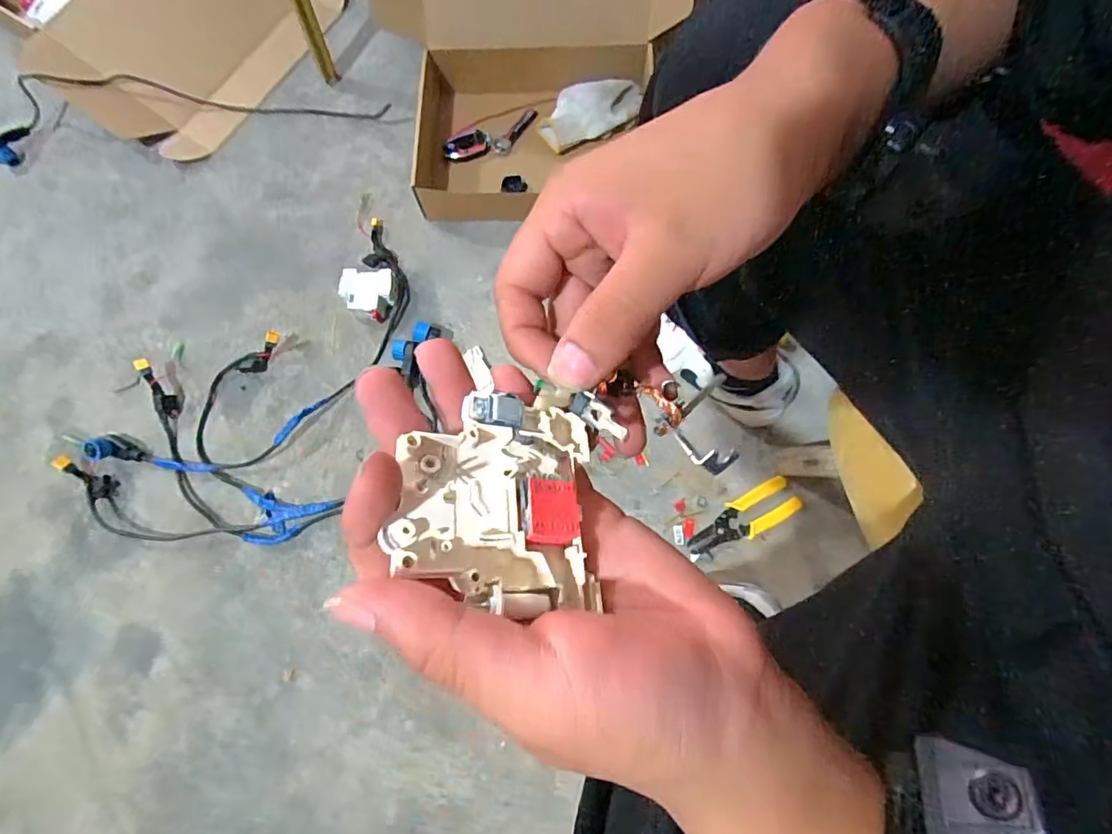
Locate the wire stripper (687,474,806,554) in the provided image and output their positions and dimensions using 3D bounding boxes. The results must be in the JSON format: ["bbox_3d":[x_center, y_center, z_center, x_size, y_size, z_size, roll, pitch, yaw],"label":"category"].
[{"bbox_3d":[0.257,0.141,0.729,0.166,0.011,0.056,-26,77,-6],"label":"wire stripper"}]

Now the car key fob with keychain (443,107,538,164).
[{"bbox_3d":[-0.104,-0.480,0.909,0.184,0.027,0.062,-31,77,-8],"label":"car key fob with keychain"}]

